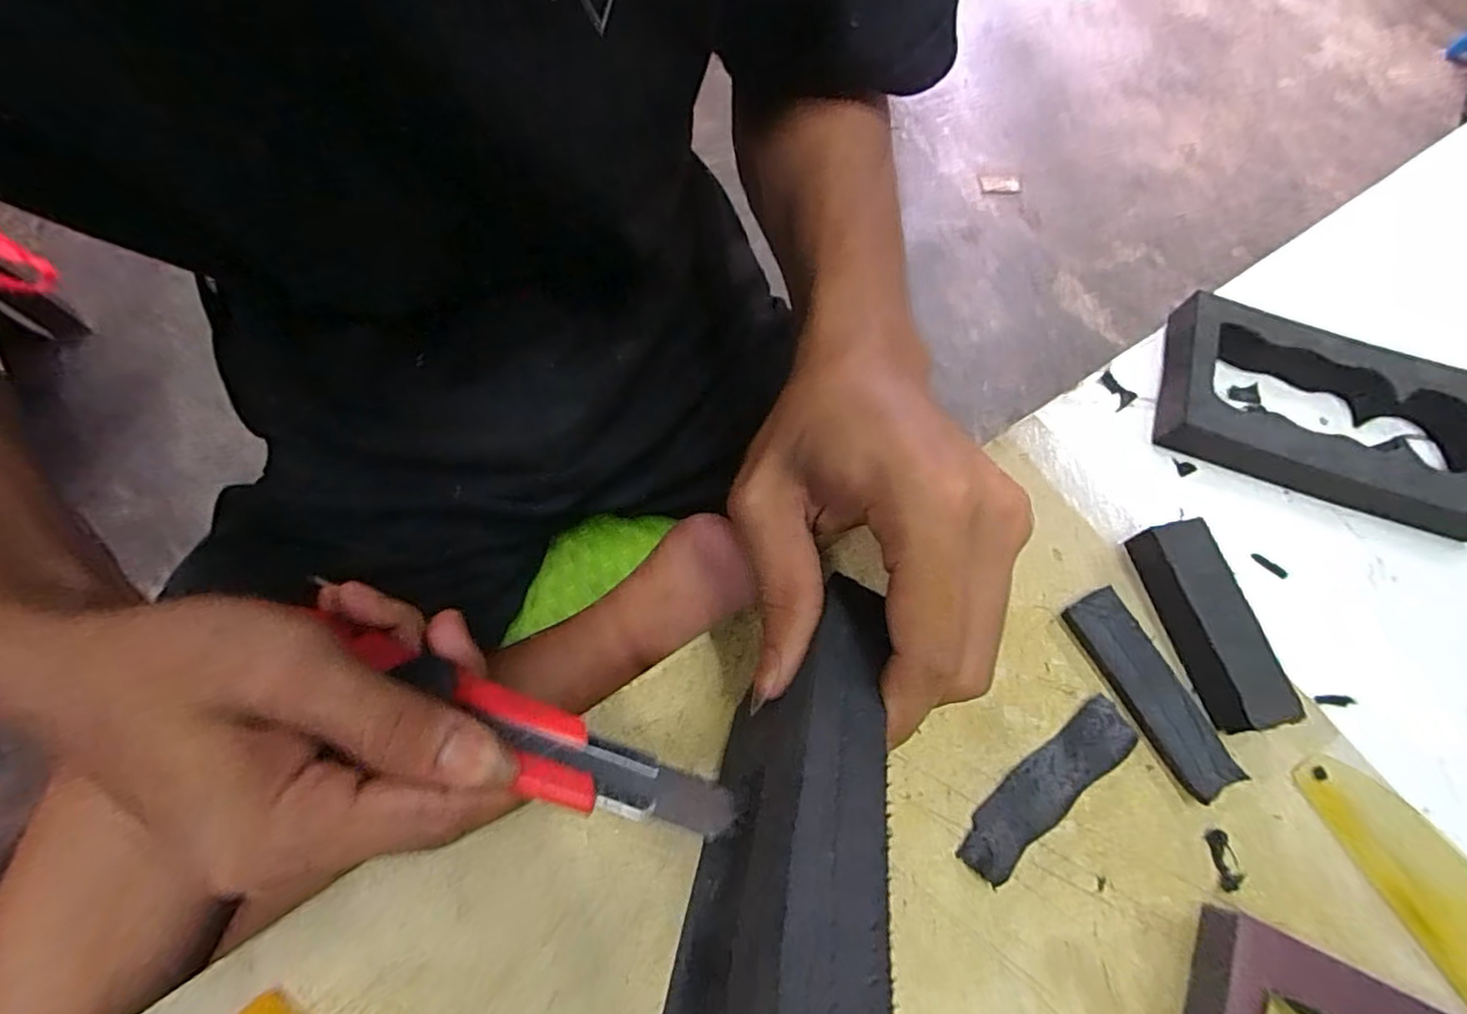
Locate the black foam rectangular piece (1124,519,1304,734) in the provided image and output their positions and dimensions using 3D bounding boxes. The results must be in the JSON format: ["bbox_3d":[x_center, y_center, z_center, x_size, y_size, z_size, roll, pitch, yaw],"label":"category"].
[{"bbox_3d":[0.192,0.048,0.255,0.025,0.025,0.081,-10,69,-7],"label":"black foam rectangular piece"}]

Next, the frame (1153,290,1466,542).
[{"bbox_3d":[0.277,-0.045,0.293,0.138,0.028,0.083,21,69,6],"label":"frame"}]

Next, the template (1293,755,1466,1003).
[{"bbox_3d":[0.255,0.139,0.228,0.035,0.005,0.102,-27,72,-12],"label":"template"}]

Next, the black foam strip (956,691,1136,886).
[{"bbox_3d":[0.118,0.106,0.237,0.082,0.007,0.022,-36,74,-15],"label":"black foam strip"}]

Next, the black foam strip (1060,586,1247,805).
[{"bbox_3d":[0.164,0.071,0.247,0.023,0.005,0.079,-32,73,4],"label":"black foam strip"}]

